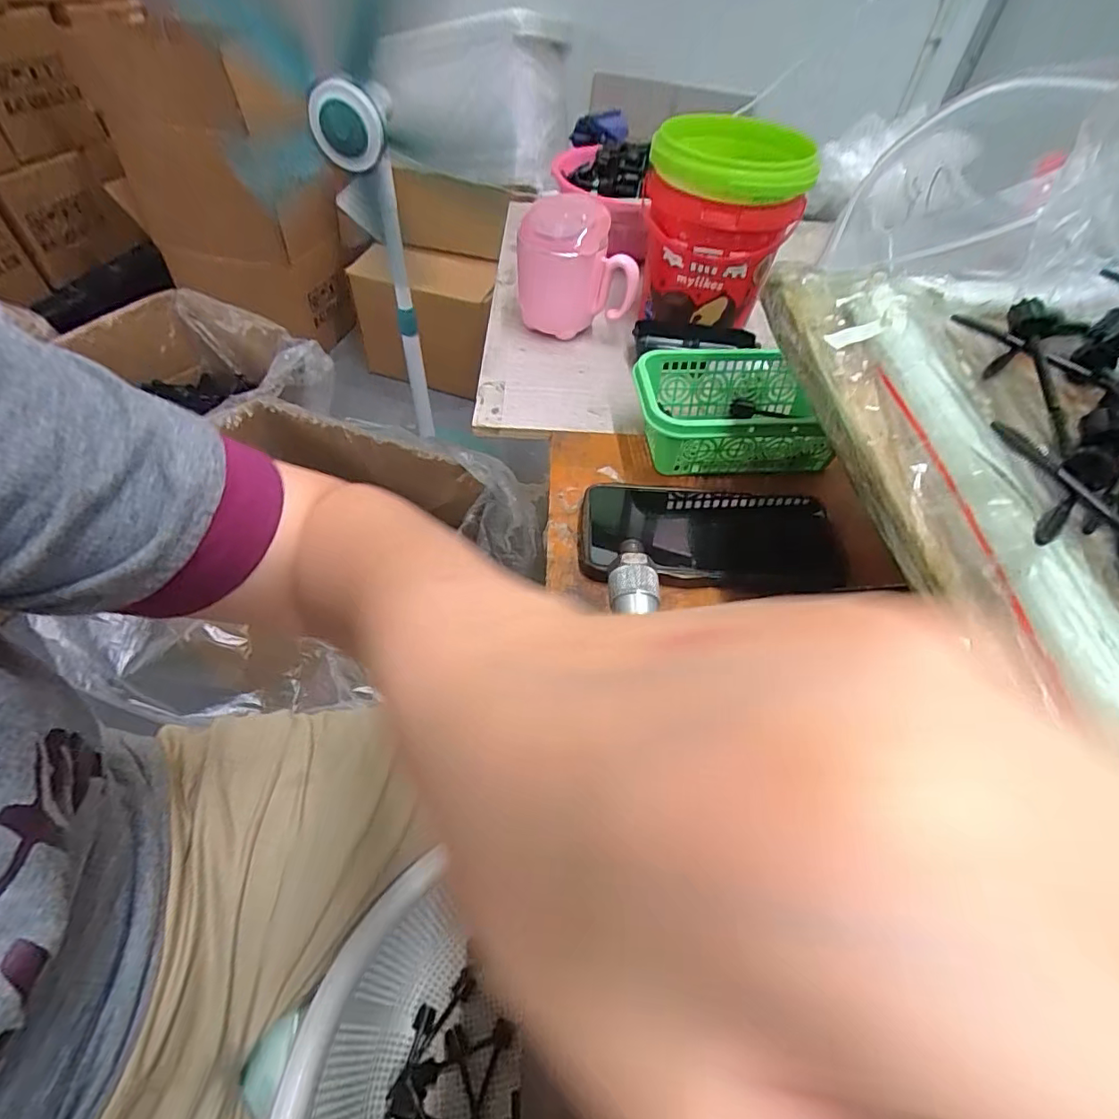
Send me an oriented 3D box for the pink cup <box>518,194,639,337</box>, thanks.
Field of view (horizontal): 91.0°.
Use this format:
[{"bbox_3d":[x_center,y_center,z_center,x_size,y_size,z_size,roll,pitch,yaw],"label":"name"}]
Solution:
[{"bbox_3d":[0.013,-0.262,0.506,0.100,0.104,0.071,-1,51,-5],"label":"pink cup"}]

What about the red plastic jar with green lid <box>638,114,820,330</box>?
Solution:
[{"bbox_3d":[0.138,-0.293,0.507,0.123,0.159,0.123,2,51,-3],"label":"red plastic jar with green lid"}]

